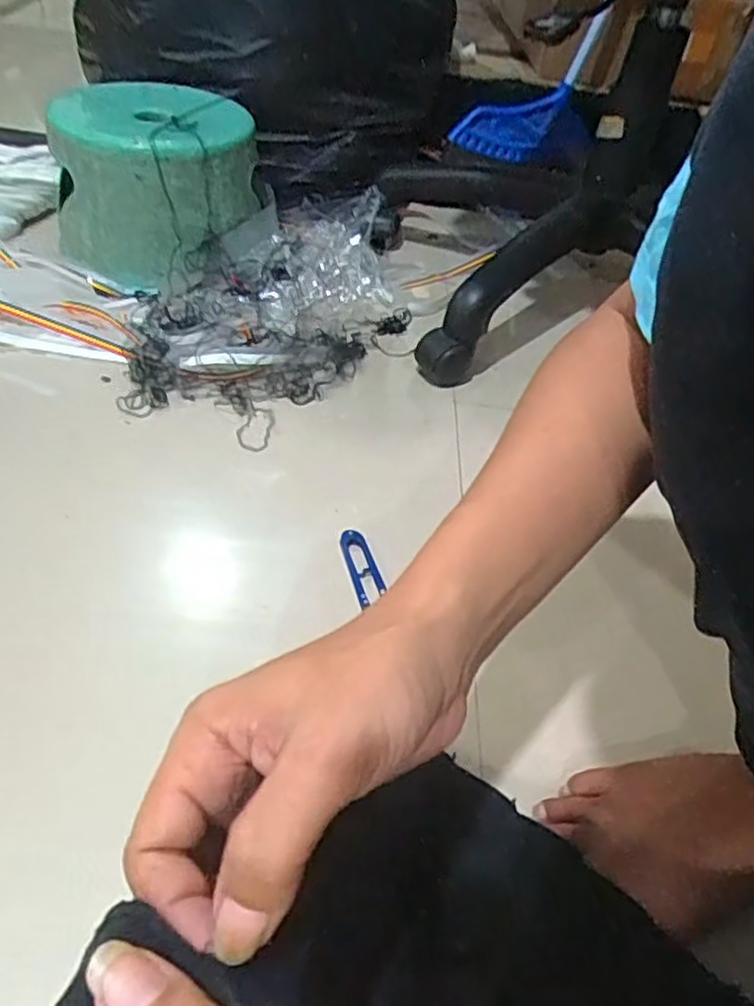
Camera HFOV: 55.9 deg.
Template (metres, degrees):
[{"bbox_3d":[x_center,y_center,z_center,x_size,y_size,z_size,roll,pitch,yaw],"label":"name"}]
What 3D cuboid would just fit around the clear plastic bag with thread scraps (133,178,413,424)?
[{"bbox_3d":[-0.119,-0.239,0.820,0.251,0.116,0.415,34,48,23],"label":"clear plastic bag with thread scraps"}]

